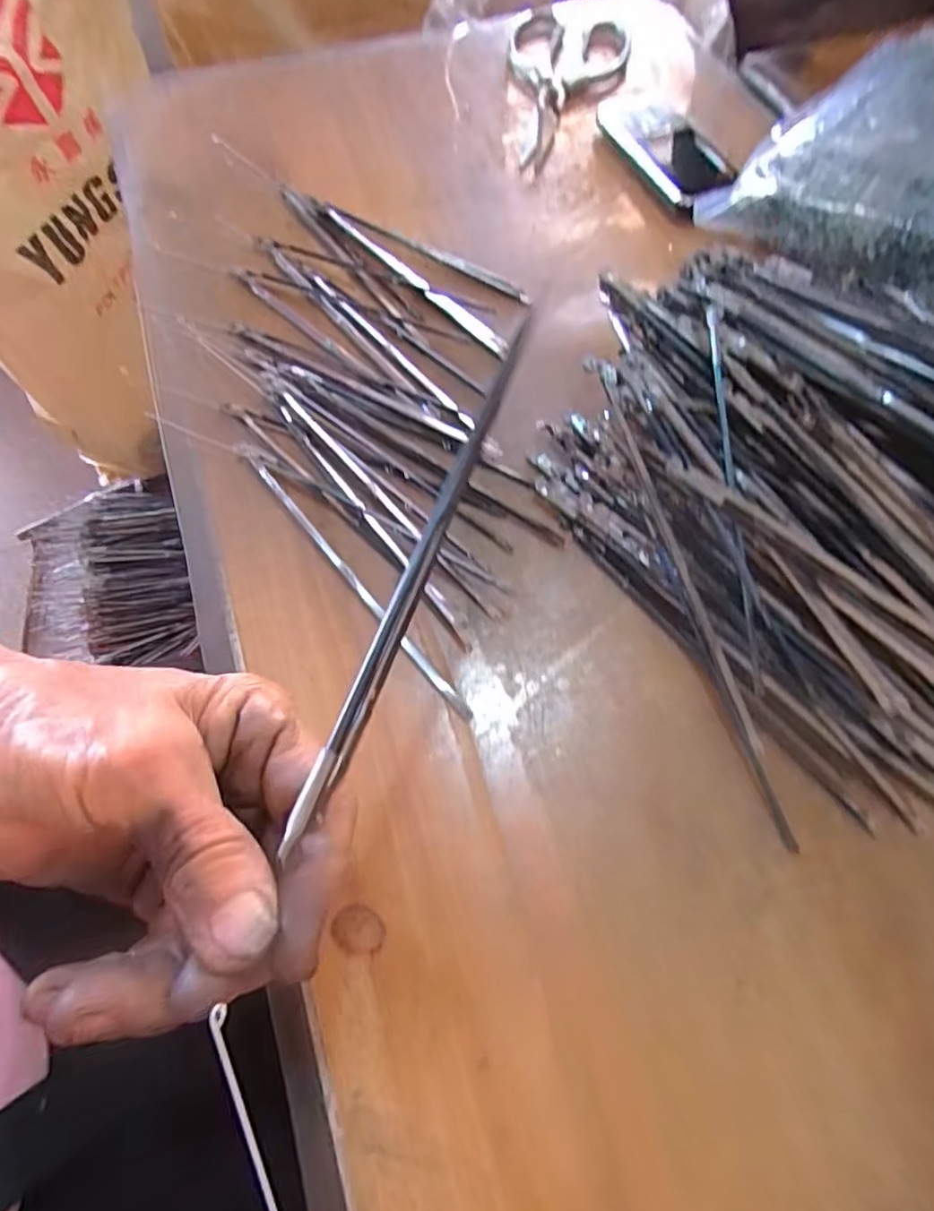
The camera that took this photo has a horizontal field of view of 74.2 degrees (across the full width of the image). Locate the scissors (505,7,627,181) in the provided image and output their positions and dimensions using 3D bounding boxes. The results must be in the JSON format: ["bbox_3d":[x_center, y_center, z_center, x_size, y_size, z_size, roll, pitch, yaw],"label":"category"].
[{"bbox_3d":[0.073,-0.404,0.478,0.093,0.006,0.213,10,65,5],"label":"scissors"}]

